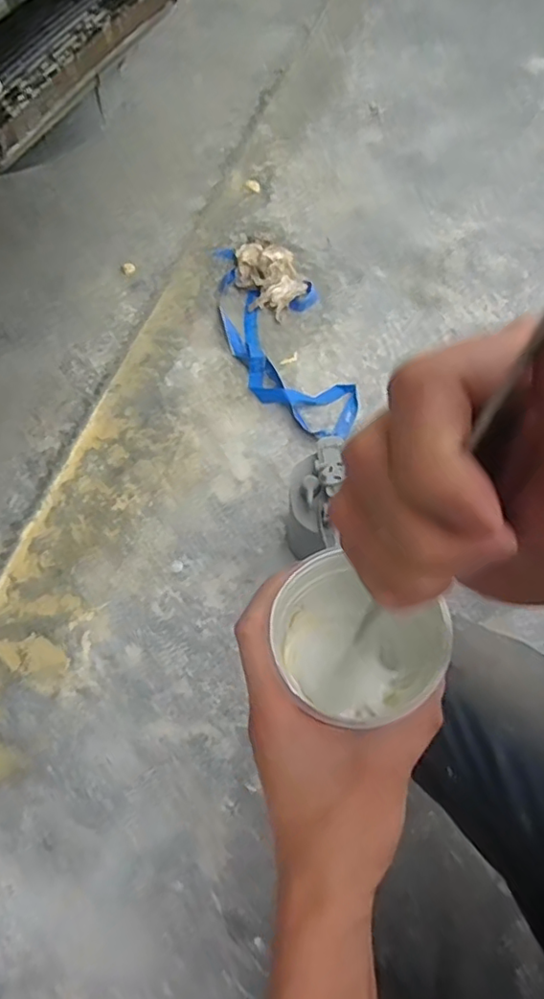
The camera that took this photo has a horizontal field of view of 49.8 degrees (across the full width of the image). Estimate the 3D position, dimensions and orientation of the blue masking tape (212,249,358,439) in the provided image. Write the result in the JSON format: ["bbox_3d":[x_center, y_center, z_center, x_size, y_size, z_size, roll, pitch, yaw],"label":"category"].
[{"bbox_3d":[0.010,-0.305,1.011,0.183,0.050,0.431,-10,65,-6],"label":"blue masking tape"}]

